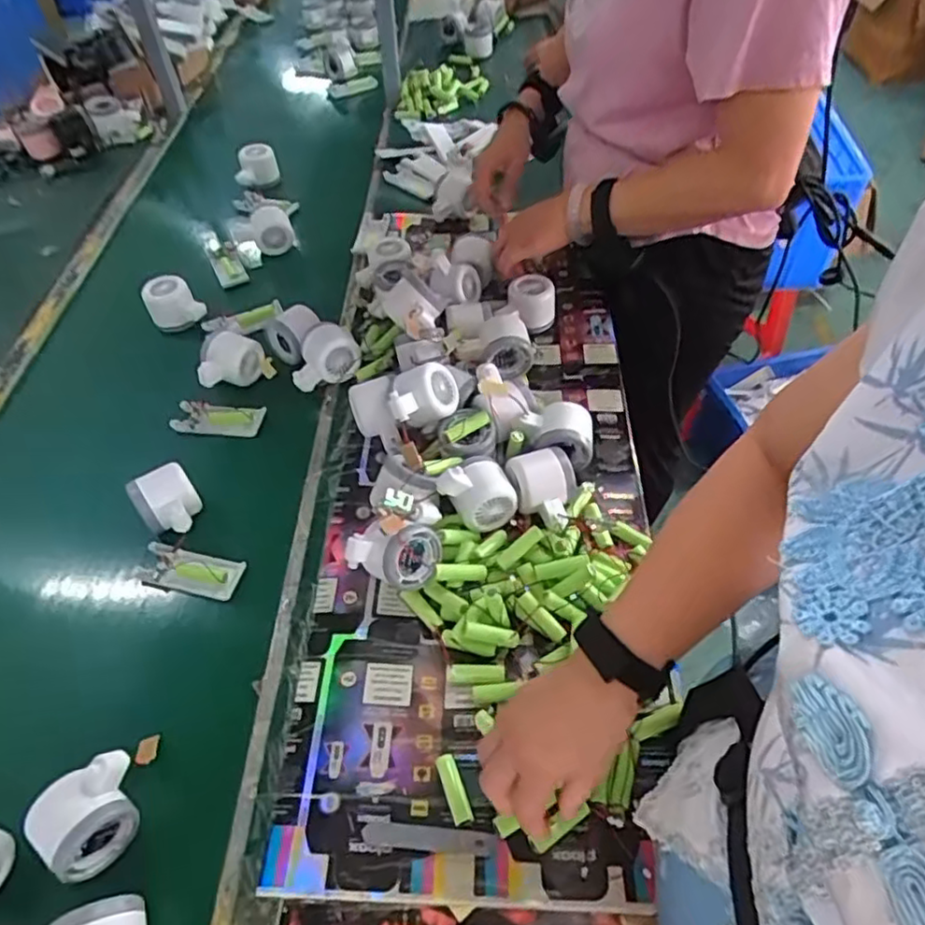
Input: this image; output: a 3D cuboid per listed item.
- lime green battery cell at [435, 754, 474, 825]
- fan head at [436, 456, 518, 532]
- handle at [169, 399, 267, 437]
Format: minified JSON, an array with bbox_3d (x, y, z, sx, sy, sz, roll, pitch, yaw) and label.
[{"bbox_3d":[-0.006,0.246,0.491,0.015,0.017,0.048,-17,52,-11],"label":"lime green battery cell"},{"bbox_3d":[0.011,0.026,0.626,0.065,0.051,0.061,-16,52,-9],"label":"fan head"},{"bbox_3d":[-0.285,-0.054,0.761,0.106,0.015,0.038,6,51,8],"label":"handle"}]

